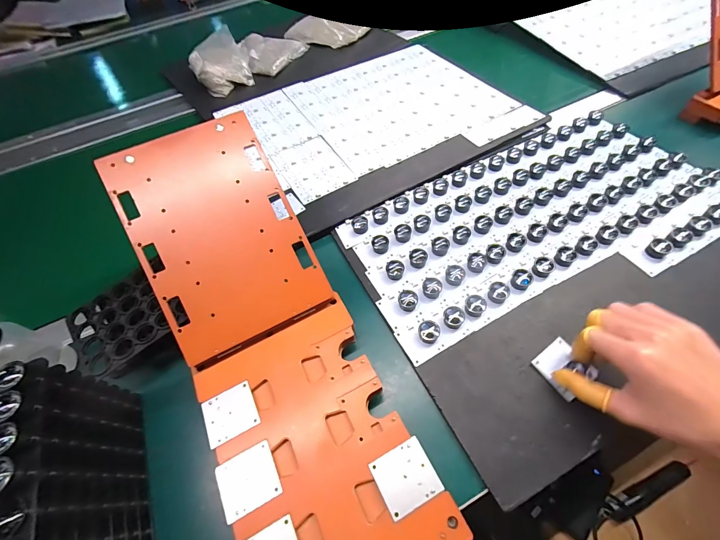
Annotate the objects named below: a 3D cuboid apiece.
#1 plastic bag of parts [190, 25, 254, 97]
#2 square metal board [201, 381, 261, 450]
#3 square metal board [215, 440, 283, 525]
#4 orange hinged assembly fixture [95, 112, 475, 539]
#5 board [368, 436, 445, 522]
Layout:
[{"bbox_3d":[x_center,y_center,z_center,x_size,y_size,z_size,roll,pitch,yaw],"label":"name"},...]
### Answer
[{"bbox_3d":[-0.311,-0.458,0.704,0.120,0.051,0.178,-21,58,-8],"label":"plastic bag of parts"},{"bbox_3d":[-0.123,0.136,0.304,0.047,0.005,0.043,-26,58,-12],"label":"square metal board"},{"bbox_3d":[-0.095,0.179,0.274,0.047,0.004,0.044,-26,57,-12],"label":"square metal board"},{"bbox_3d":[-0.093,0.057,0.314,0.162,0.061,0.440,-25,75,-12],"label":"orange hinged assembly fixture"},{"bbox_3d":[0.038,0.171,0.266,0.047,0.004,0.044,-25,57,-12],"label":"board"}]

